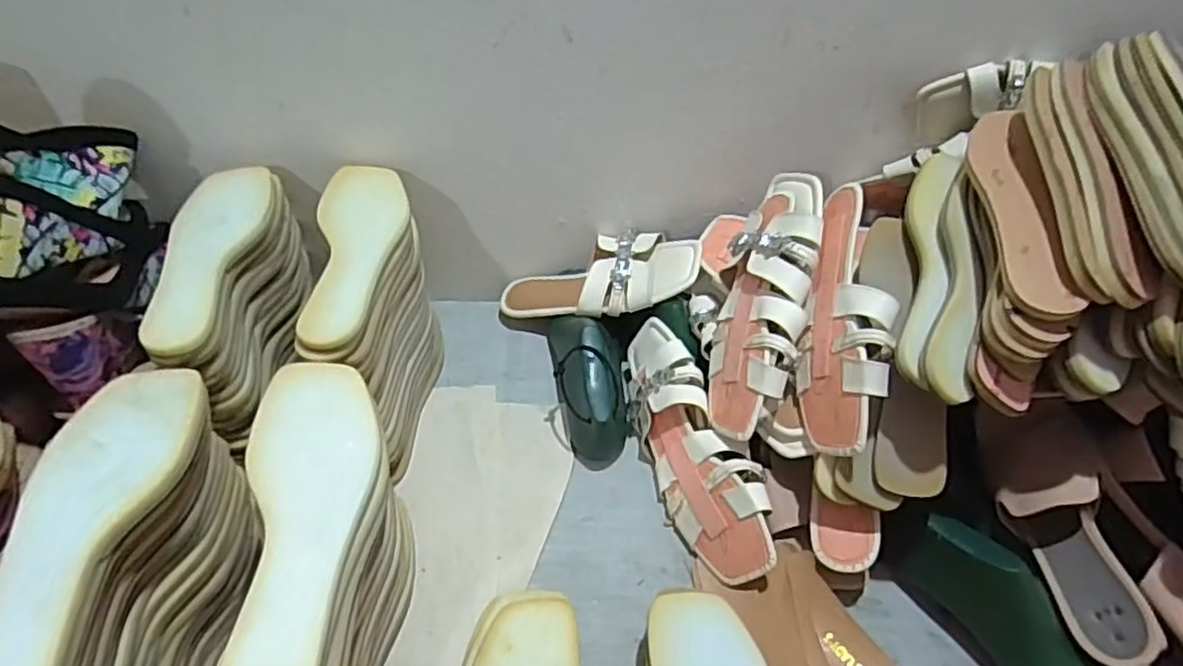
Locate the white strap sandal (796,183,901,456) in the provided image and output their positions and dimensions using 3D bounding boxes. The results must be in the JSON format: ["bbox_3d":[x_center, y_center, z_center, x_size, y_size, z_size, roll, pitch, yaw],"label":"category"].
[{"bbox_3d":[0.222,-0.015,0.598,0.056,0.079,0.234,5,76,0],"label":"white strap sandal"}]

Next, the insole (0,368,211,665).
[{"bbox_3d":[-0.305,0.119,0.406,0.082,0.017,0.240,-2,48,-5],"label":"insole"}]

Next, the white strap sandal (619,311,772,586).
[{"bbox_3d":[0.095,0.110,0.676,0.060,0.101,0.277,16,40,-45],"label":"white strap sandal"}]

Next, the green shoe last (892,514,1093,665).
[{"bbox_3d":[0.353,0.238,0.561,0.066,0.091,0.217,-31,56,-29],"label":"green shoe last"}]

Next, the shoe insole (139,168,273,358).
[{"bbox_3d":[-0.348,-0.072,0.605,0.074,0.014,0.228,7,49,-5],"label":"shoe insole"}]

